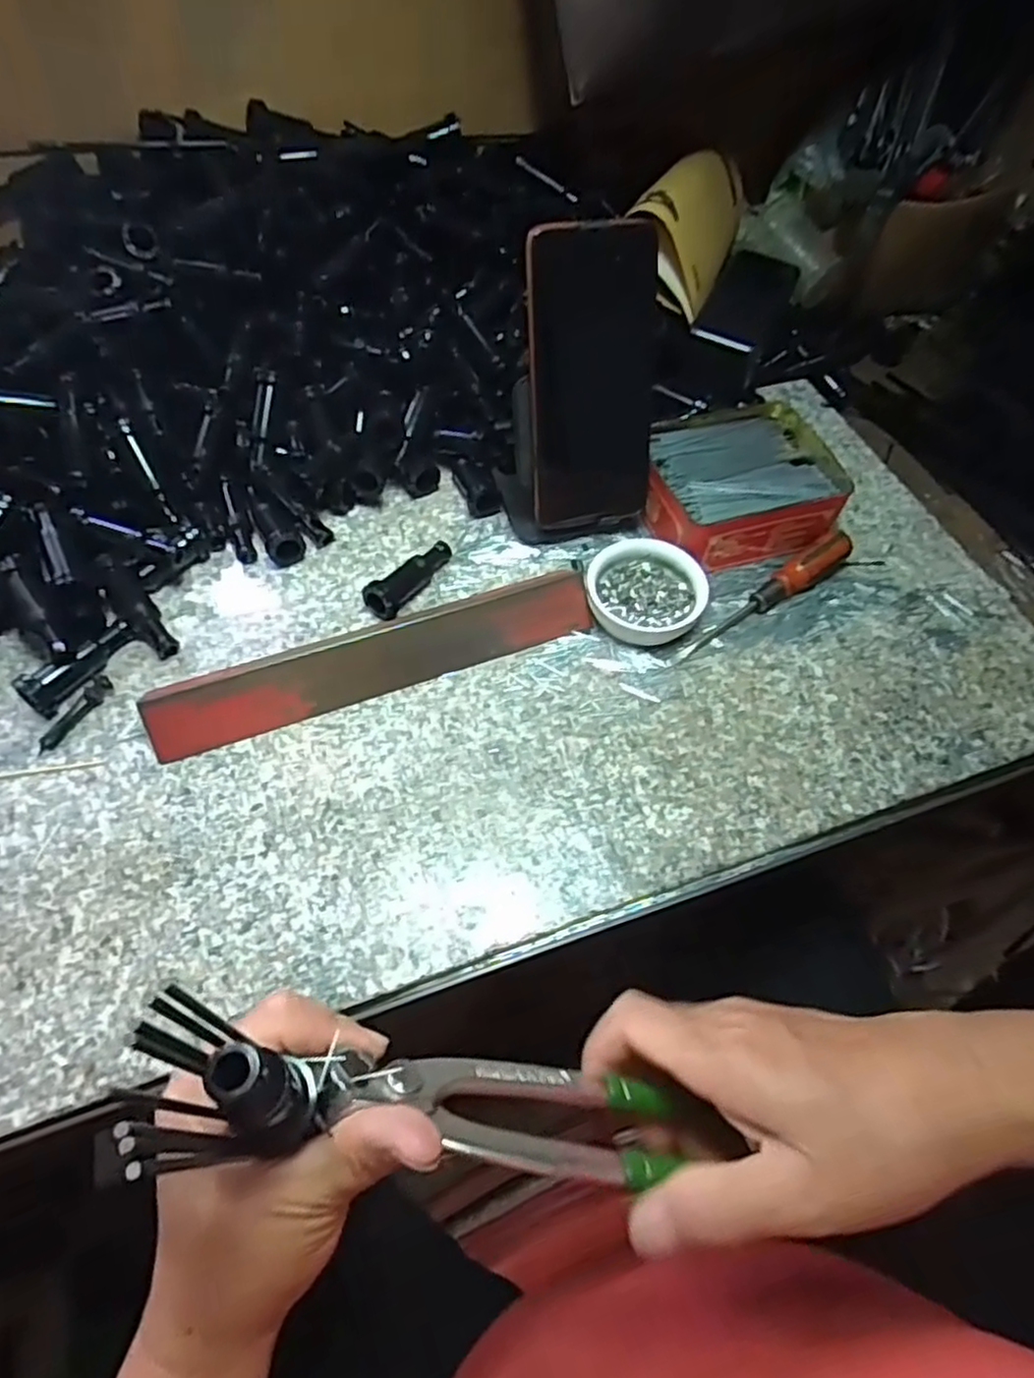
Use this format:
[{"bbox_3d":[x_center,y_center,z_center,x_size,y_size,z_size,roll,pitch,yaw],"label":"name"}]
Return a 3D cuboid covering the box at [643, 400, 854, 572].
[{"bbox_3d":[0.147,-0.138,0.498,0.127,0.042,0.110,-14,59,-12],"label":"box"}]

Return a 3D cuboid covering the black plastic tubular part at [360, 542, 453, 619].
[{"bbox_3d":[-0.067,-0.073,0.460,0.020,0.022,0.068,29,60,15],"label":"black plastic tubular part"}]

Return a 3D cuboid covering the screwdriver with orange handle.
[{"bbox_3d":[0.158,-0.058,0.460,0.143,0.024,0.018,-32,64,-22],"label":"screwdriver with orange handle"}]

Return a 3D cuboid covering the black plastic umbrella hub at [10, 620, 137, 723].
[{"bbox_3d":[-0.246,-0.013,0.414,0.020,0.020,0.065,37,62,19],"label":"black plastic umbrella hub"}]

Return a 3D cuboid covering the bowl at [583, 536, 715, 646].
[{"bbox_3d":[0.079,-0.060,0.456,0.074,0.026,0.068,2,57,-3],"label":"bowl"}]

